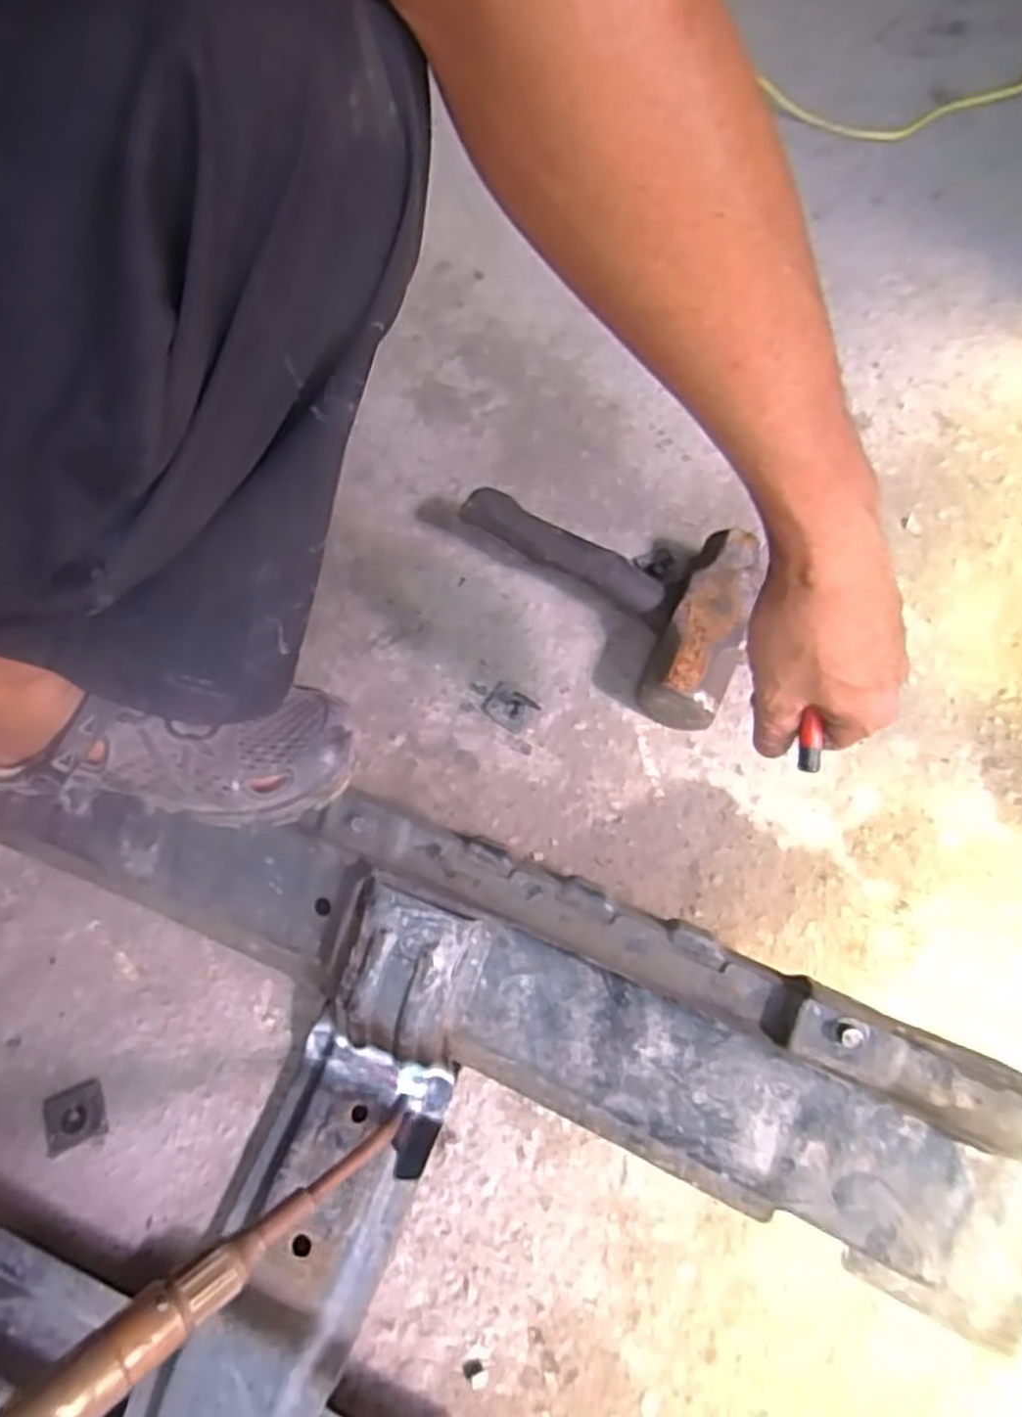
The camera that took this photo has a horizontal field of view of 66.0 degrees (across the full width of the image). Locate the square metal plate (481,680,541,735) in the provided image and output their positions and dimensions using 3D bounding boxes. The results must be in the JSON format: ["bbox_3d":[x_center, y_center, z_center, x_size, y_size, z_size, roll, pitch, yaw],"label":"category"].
[{"bbox_3d":[-0.001,-0.001,0.609,0.039,0.004,0.030,36,68,17],"label":"square metal plate"}]

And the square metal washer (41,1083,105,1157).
[{"bbox_3d":[-0.269,0.251,0.483,0.035,0.004,0.034,-21,64,-11],"label":"square metal washer"}]

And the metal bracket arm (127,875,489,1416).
[{"bbox_3d":[-0.108,0.260,0.420,0.096,0.102,0.315,20,64,10],"label":"metal bracket arm"}]

